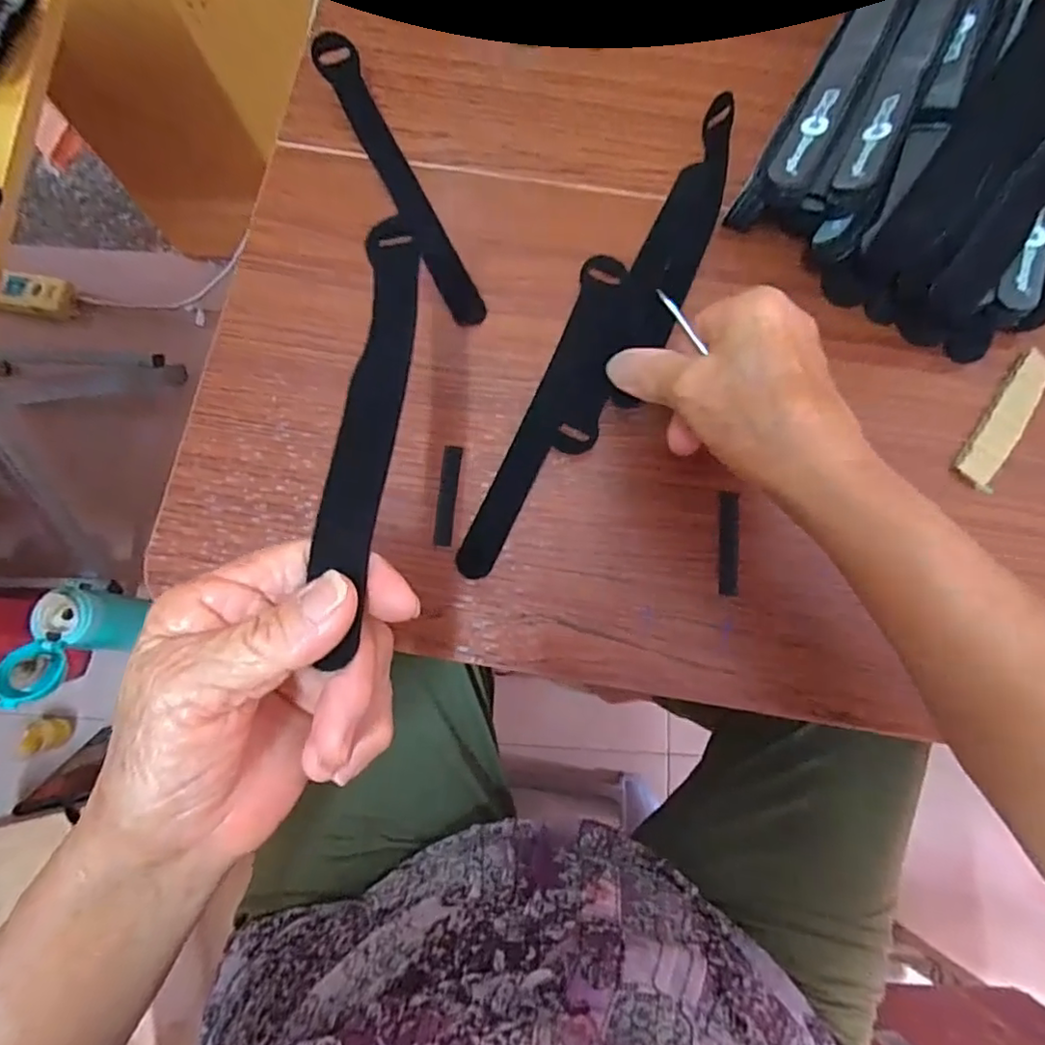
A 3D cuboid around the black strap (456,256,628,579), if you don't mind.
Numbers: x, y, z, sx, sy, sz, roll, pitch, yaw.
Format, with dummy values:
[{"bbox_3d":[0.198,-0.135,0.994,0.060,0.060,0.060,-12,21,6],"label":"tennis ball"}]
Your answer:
[{"bbox_3d":[0.013,-0.062,0.334,0.027,0.006,0.196,25,79,5],"label":"black strap"}]

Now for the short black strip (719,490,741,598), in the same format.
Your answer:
[{"bbox_3d":[0.108,0.011,0.318,0.011,0.004,0.054,3,80,5],"label":"short black strip"}]

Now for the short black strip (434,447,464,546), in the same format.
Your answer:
[{"bbox_3d":[-0.040,-0.014,0.323,0.010,0.004,0.053,5,78,2],"label":"short black strip"}]

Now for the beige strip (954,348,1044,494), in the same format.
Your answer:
[{"bbox_3d":[0.263,-0.056,0.331,0.021,0.006,0.087,34,80,7],"label":"beige strip"}]

